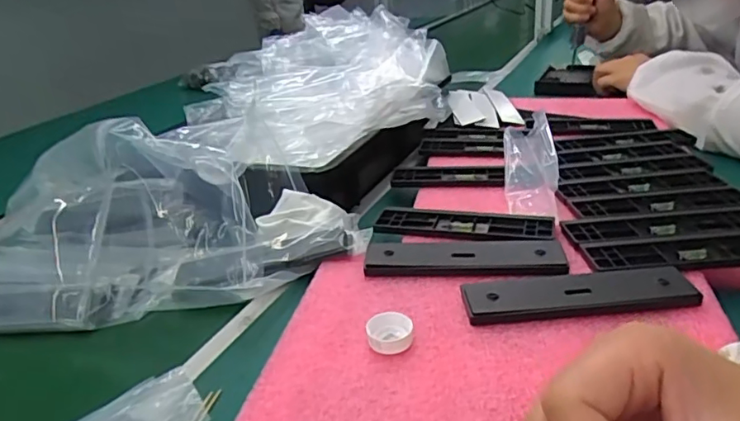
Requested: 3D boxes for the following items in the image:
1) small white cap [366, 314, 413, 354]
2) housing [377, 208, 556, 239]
[{"bbox_3d":[0.014,0.083,0.374,0.030,0.013,0.031,-6,25,3],"label":"small white cap"},{"bbox_3d":[0.083,0.011,0.507,0.156,0.006,0.042,3,27,21],"label":"housing"}]

